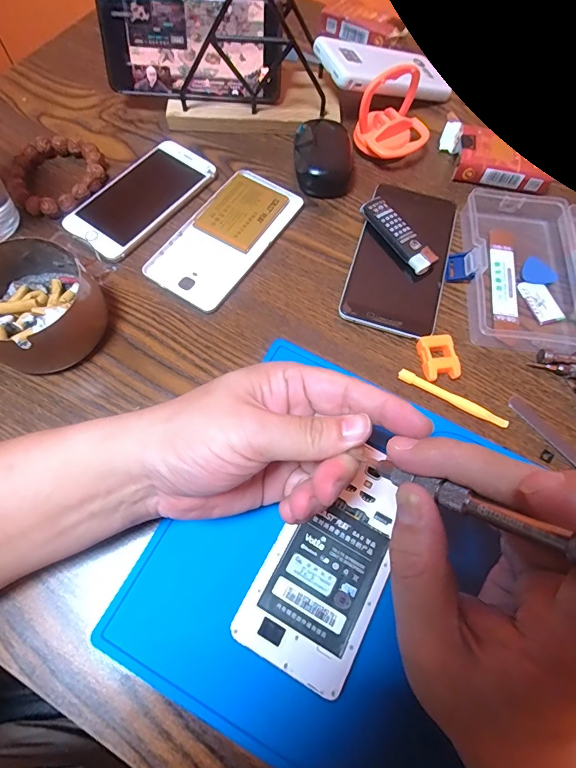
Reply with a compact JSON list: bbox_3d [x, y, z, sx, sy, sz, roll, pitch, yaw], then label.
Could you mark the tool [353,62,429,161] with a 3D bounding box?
[{"bbox_3d":[0.099,-0.243,0.379,0.061,0.068,0.045,-23,70,-12],"label":"tool"}]

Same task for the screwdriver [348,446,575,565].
[{"bbox_3d":[0.063,0.043,0.150,0.008,0.005,0.084,-48,34,-19],"label":"screwdriver"}]

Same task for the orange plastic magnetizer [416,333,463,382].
[{"bbox_3d":[0.115,-0.019,0.315,0.026,0.013,0.034,-5,68,-5],"label":"orange plastic magnetizer"}]

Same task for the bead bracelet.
[{"bbox_3d":[-0.206,-0.189,0.368,0.081,0.017,0.085,1,68,-2],"label":"bead bracelet"}]

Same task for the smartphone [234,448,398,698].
[{"bbox_3d":[0.029,0.107,0.258,0.069,0.012,0.136,29,69,9],"label":"smartphone"}]

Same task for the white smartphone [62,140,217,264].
[{"bbox_3d":[-0.130,-0.168,0.365,0.068,0.007,0.136,36,70,11],"label":"white smartphone"}]

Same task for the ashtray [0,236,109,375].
[{"bbox_3d":[-0.184,-0.055,0.298,0.088,0.046,0.081,1,68,-2],"label":"ashtray"}]

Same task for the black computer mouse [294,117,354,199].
[{"bbox_3d":[0.032,-0.217,0.386,0.051,0.028,0.082,-1,68,-3],"label":"black computer mouse"}]

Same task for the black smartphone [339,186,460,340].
[{"bbox_3d":[0.098,-0.111,0.349,0.076,0.013,0.149,18,69,5],"label":"black smartphone"}]

